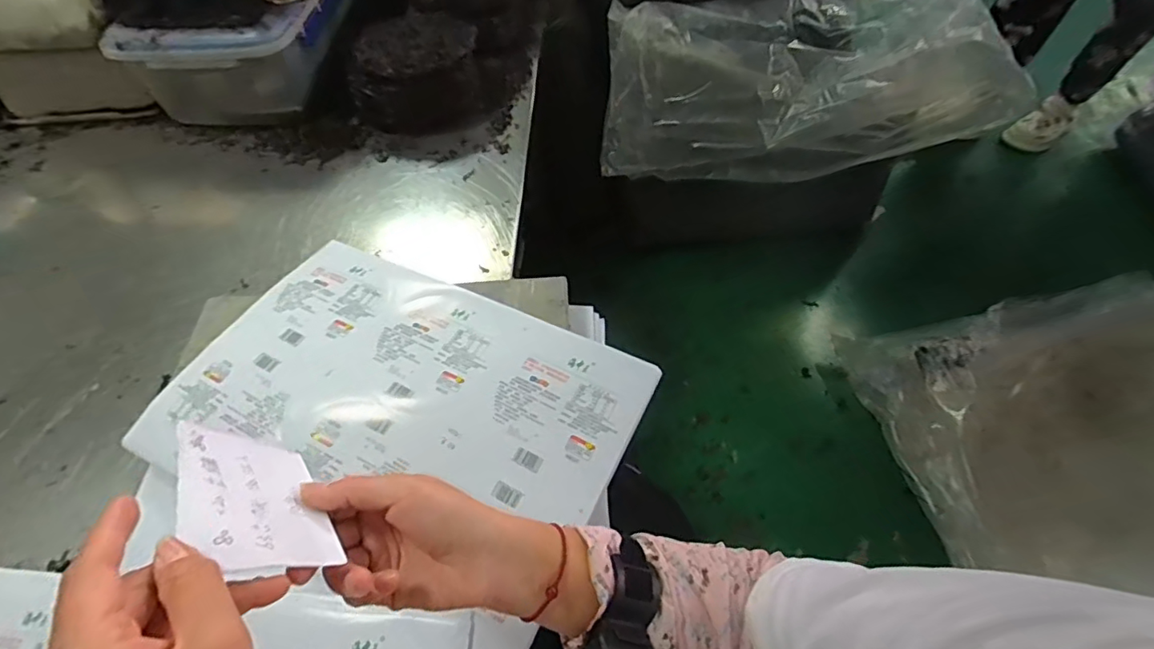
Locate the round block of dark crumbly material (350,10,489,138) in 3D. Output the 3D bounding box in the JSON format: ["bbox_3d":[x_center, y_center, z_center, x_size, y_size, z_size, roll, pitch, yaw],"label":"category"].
[{"bbox_3d":[-0.272,-0.441,0.959,0.235,0.111,0.206,-8,55,-2],"label":"round block of dark crumbly material"}]

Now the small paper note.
[{"bbox_3d":[-0.187,0.098,0.320,0.112,0.075,0.008,35,95,46],"label":"small paper note"}]

